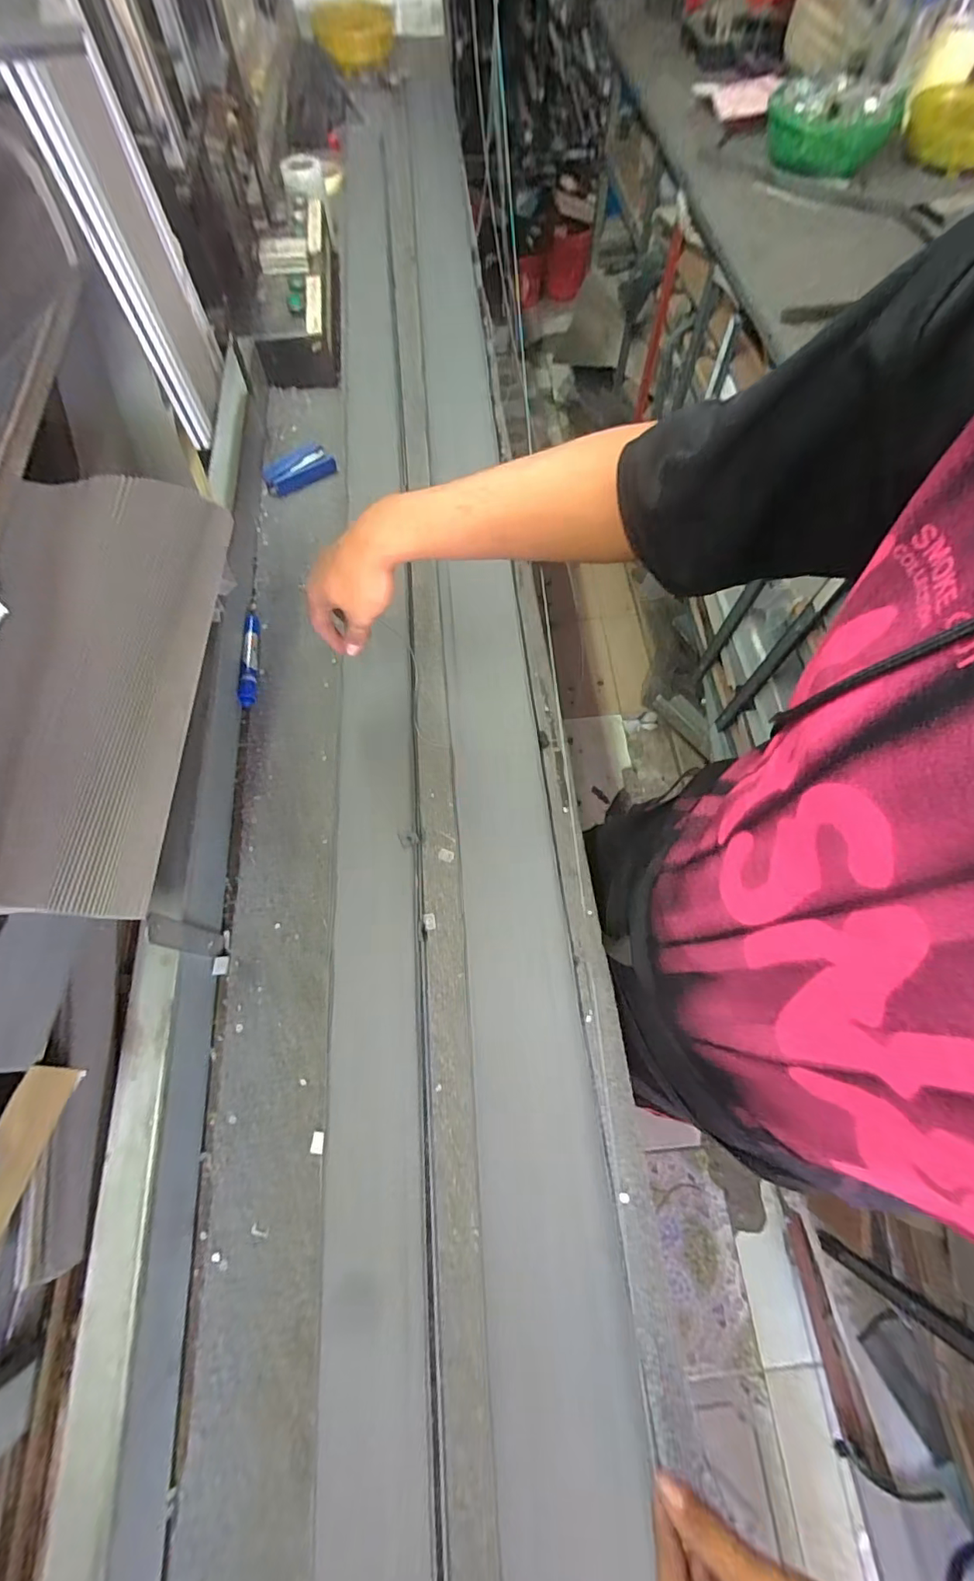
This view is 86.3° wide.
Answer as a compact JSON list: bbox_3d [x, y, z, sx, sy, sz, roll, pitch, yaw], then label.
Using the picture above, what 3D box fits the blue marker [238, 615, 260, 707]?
[{"bbox_3d":[-0.310,-0.176,0.679,0.019,0.013,0.147,-6,68,-2],"label":"blue marker"}]

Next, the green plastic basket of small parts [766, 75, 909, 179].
[{"bbox_3d":[0.630,-1.229,0.953,0.226,0.079,0.209,26,70,10],"label":"green plastic basket of small parts"}]

